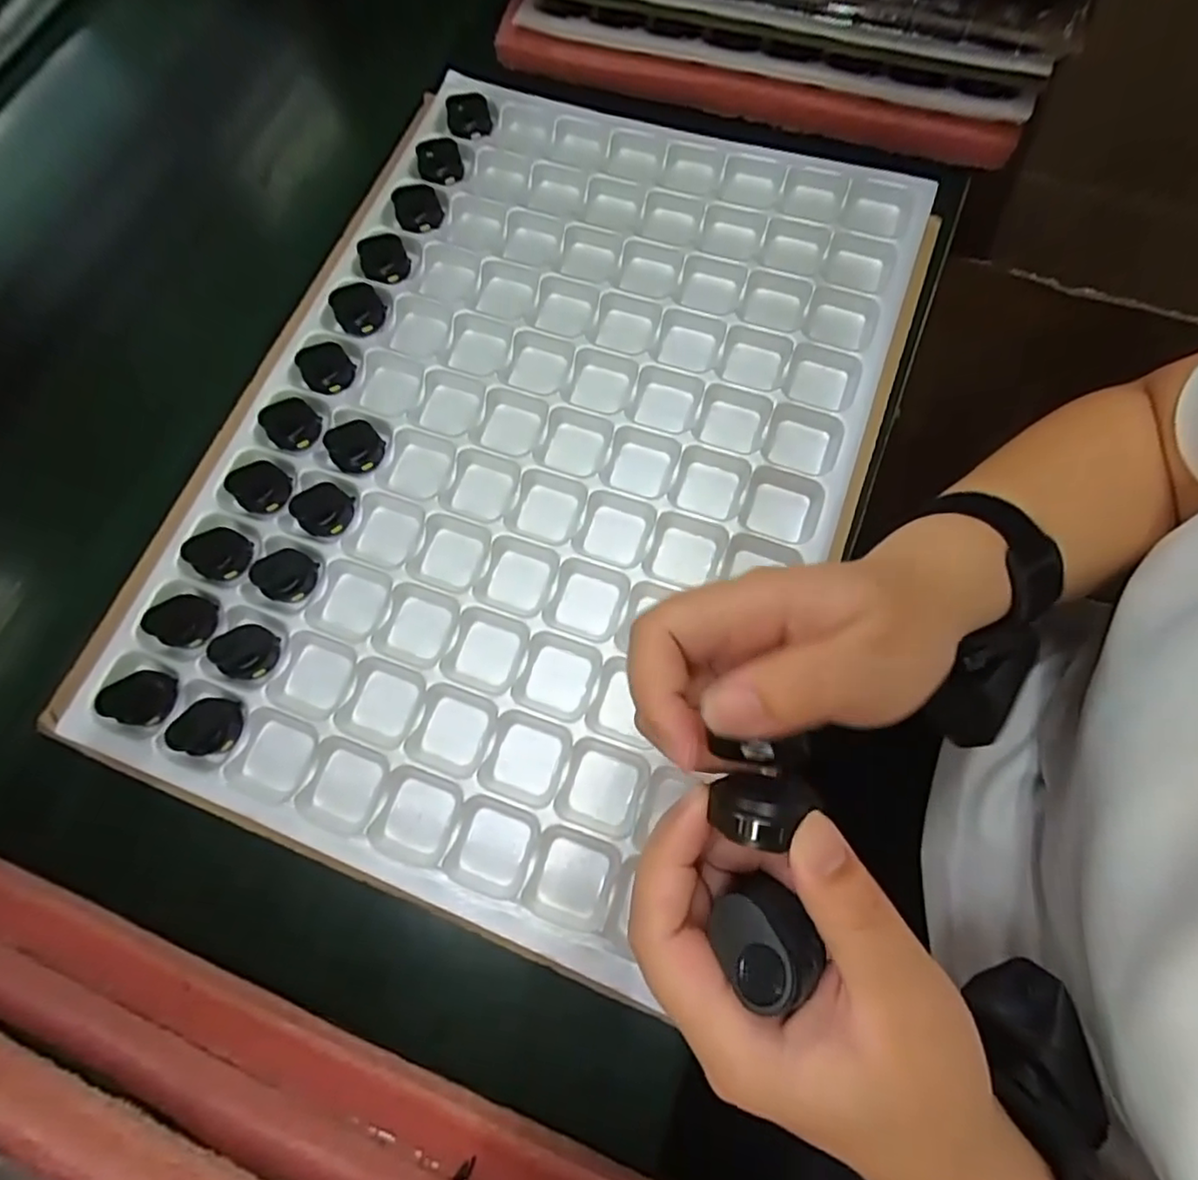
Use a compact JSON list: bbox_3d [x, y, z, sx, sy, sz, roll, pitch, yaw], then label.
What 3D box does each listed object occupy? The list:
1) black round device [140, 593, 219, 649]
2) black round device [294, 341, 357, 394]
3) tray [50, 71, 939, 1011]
[{"bbox_3d":[-0.232,0.017,0.346,0.029,0.018,0.030,-2,72,6],"label":"black round device"},{"bbox_3d":[-0.172,-0.140,0.390,0.030,0.020,0.026,-36,72,-6],"label":"black round device"},{"bbox_3d":[-0.038,-0.090,0.374,0.349,0.033,0.500,19,75,12],"label":"tray"}]

